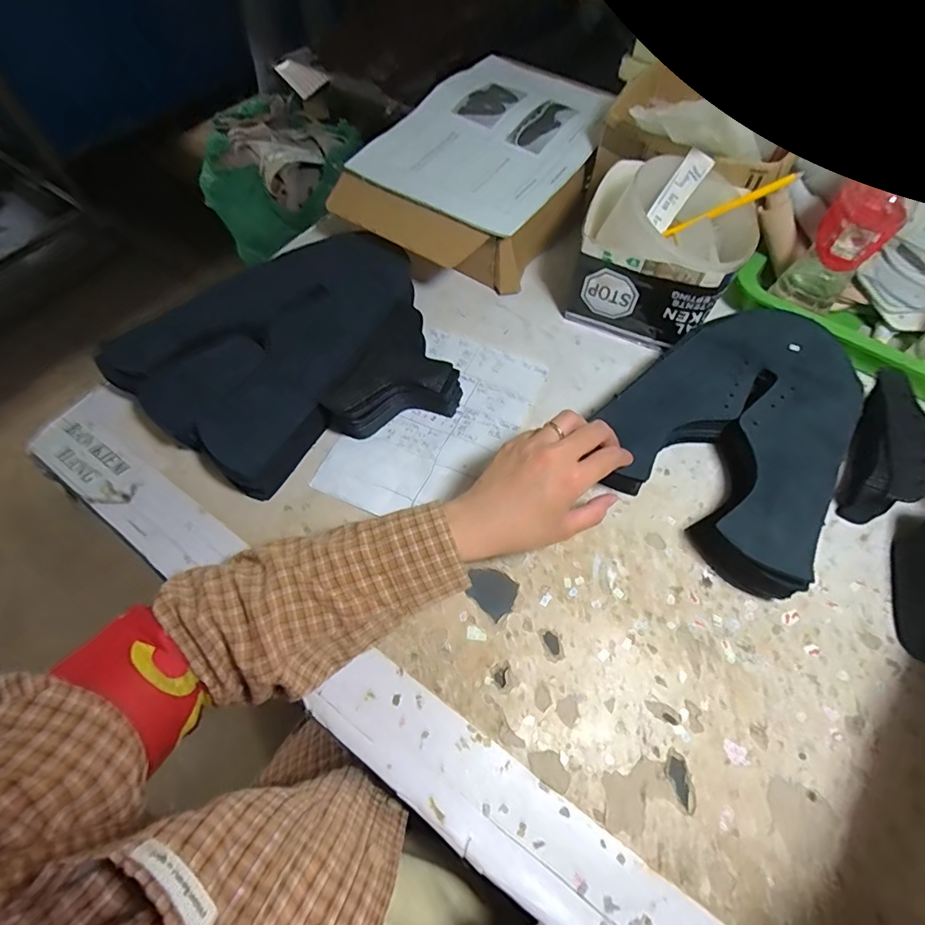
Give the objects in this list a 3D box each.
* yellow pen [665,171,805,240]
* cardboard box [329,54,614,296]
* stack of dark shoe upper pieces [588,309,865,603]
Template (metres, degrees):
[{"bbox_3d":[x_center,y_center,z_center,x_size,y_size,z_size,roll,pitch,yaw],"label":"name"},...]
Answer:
[{"bbox_3d":[0.252,-0.242,0.454,0.117,0.007,0.012,-19,59,21],"label":"yellow pen"},{"bbox_3d":[0.034,-0.341,0.566,0.211,0.089,0.347,30,65,15],"label":"cardboard box"},{"bbox_3d":[0.241,-0.035,0.420,0.178,0.051,0.239,36,67,18],"label":"stack of dark shoe upper pieces"}]

